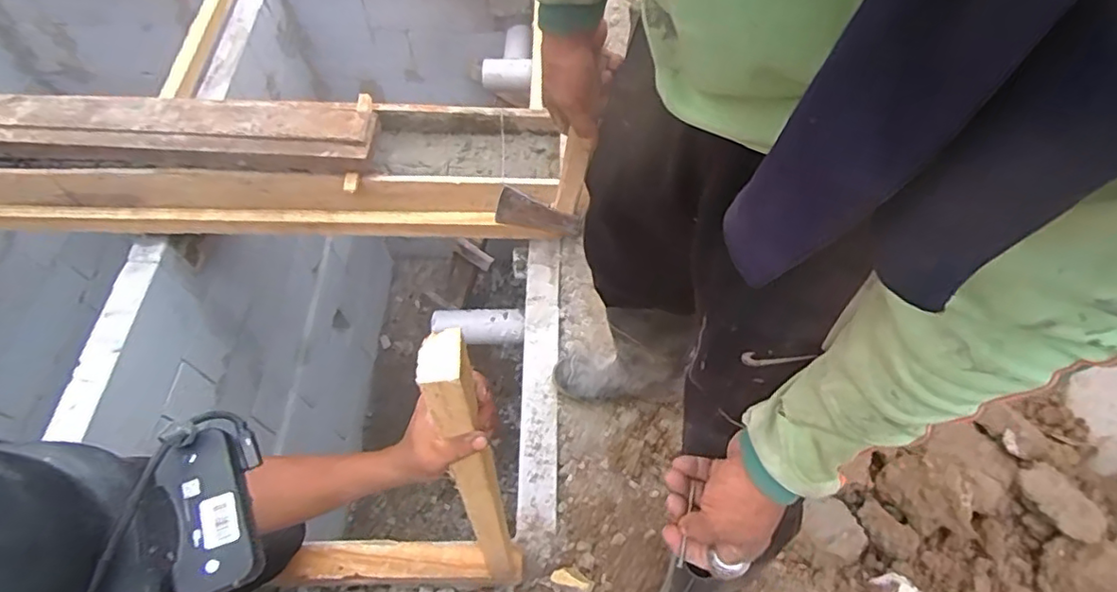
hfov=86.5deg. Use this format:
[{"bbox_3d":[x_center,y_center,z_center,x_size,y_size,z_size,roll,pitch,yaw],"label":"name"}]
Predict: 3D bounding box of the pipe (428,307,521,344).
[{"bbox_3d":[-0.194,0.067,1.415,0.214,0.069,0.070,6,58,3],"label":"pipe"}]

